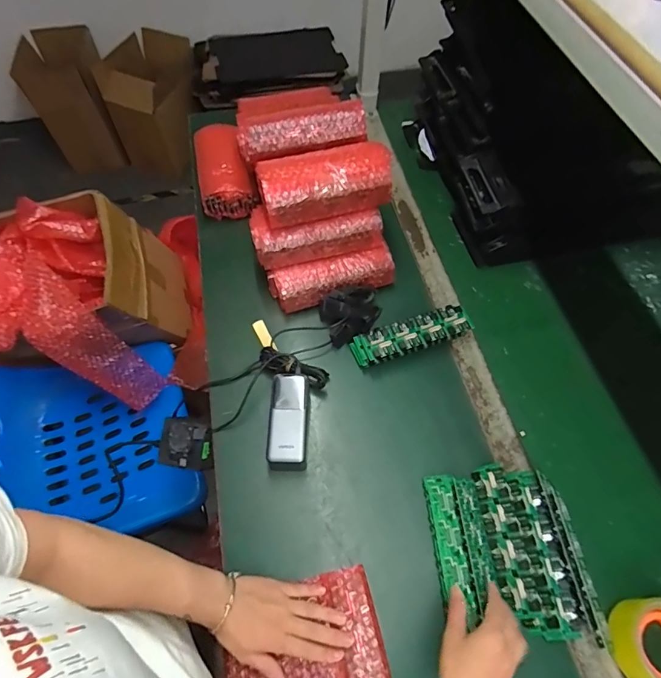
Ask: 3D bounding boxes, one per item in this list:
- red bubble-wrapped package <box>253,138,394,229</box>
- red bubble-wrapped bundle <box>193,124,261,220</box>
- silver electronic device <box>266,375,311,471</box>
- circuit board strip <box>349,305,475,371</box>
[{"bbox_3d":[-0.011,-0.253,0.686,0.207,0.067,0.106,-17,61,-10],"label":"red bubble-wrapped package"},{"bbox_3d":[-0.211,-0.343,0.860,0.105,0.083,0.201,-10,60,-6],"label":"red bubble-wrapped bundle"},{"bbox_3d":[-0.059,0.120,0.628,0.055,0.050,0.137,2,60,0],"label":"silver electronic device"},{"bbox_3d":[0.130,-0.002,0.702,0.188,0.048,0.050,-16,61,-11],"label":"circuit board strip"}]

